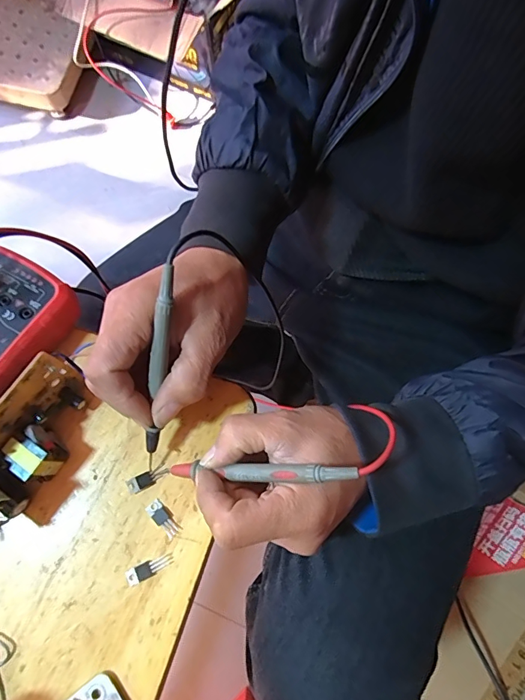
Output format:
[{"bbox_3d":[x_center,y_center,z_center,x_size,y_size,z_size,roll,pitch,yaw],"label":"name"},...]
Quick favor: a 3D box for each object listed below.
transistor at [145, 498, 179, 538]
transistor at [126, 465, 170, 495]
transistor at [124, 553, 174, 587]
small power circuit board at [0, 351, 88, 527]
[{"bbox_3d":[-0.069,0.116,0.292,0.011,0.004,0.026,-43,80,-12],"label":"transistor"},{"bbox_3d":[-0.080,0.090,0.298,0.030,0.004,0.010,-26,77,-8],"label":"transistor"},{"bbox_3d":[-0.076,0.146,0.284,0.032,0.004,0.010,-24,77,-8],"label":"transistor"},{"bbox_3d":[-0.153,0.064,0.270,0.037,0.057,0.114,33,76,7],"label":"small power circuit board"}]

